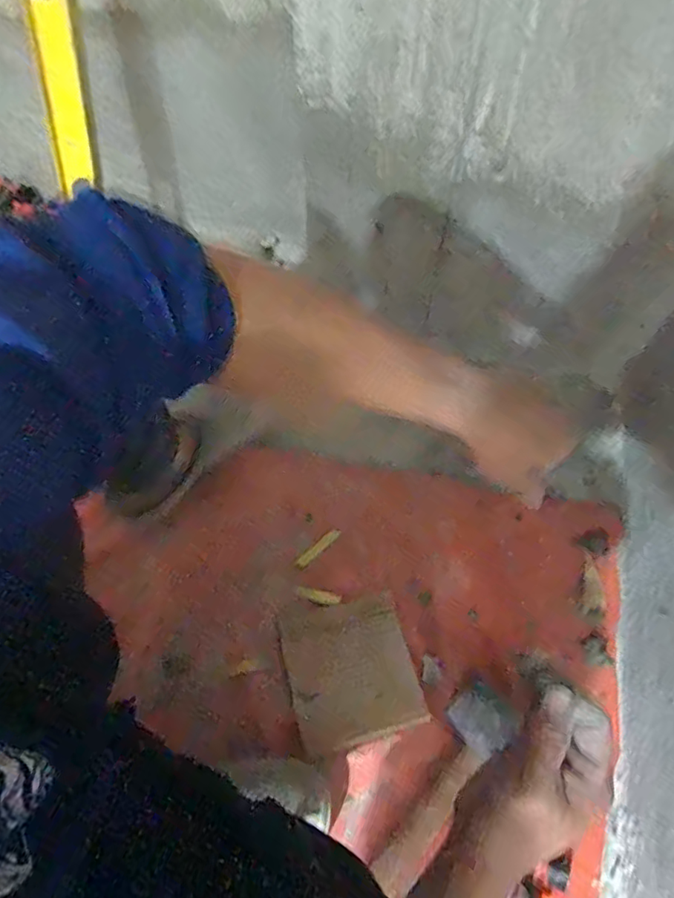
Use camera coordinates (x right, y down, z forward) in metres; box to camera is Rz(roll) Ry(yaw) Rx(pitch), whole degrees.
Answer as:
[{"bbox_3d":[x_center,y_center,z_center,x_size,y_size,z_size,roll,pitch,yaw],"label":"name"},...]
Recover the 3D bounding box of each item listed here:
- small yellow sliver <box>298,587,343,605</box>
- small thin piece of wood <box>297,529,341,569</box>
[{"bbox_3d":[-0.024,0.189,0.681,0.056,0.004,0.015,9,63,5],"label":"small yellow sliver"},{"bbox_3d":[-0.024,0.130,0.703,0.069,0.005,0.014,-39,69,-18],"label":"small thin piece of wood"}]

